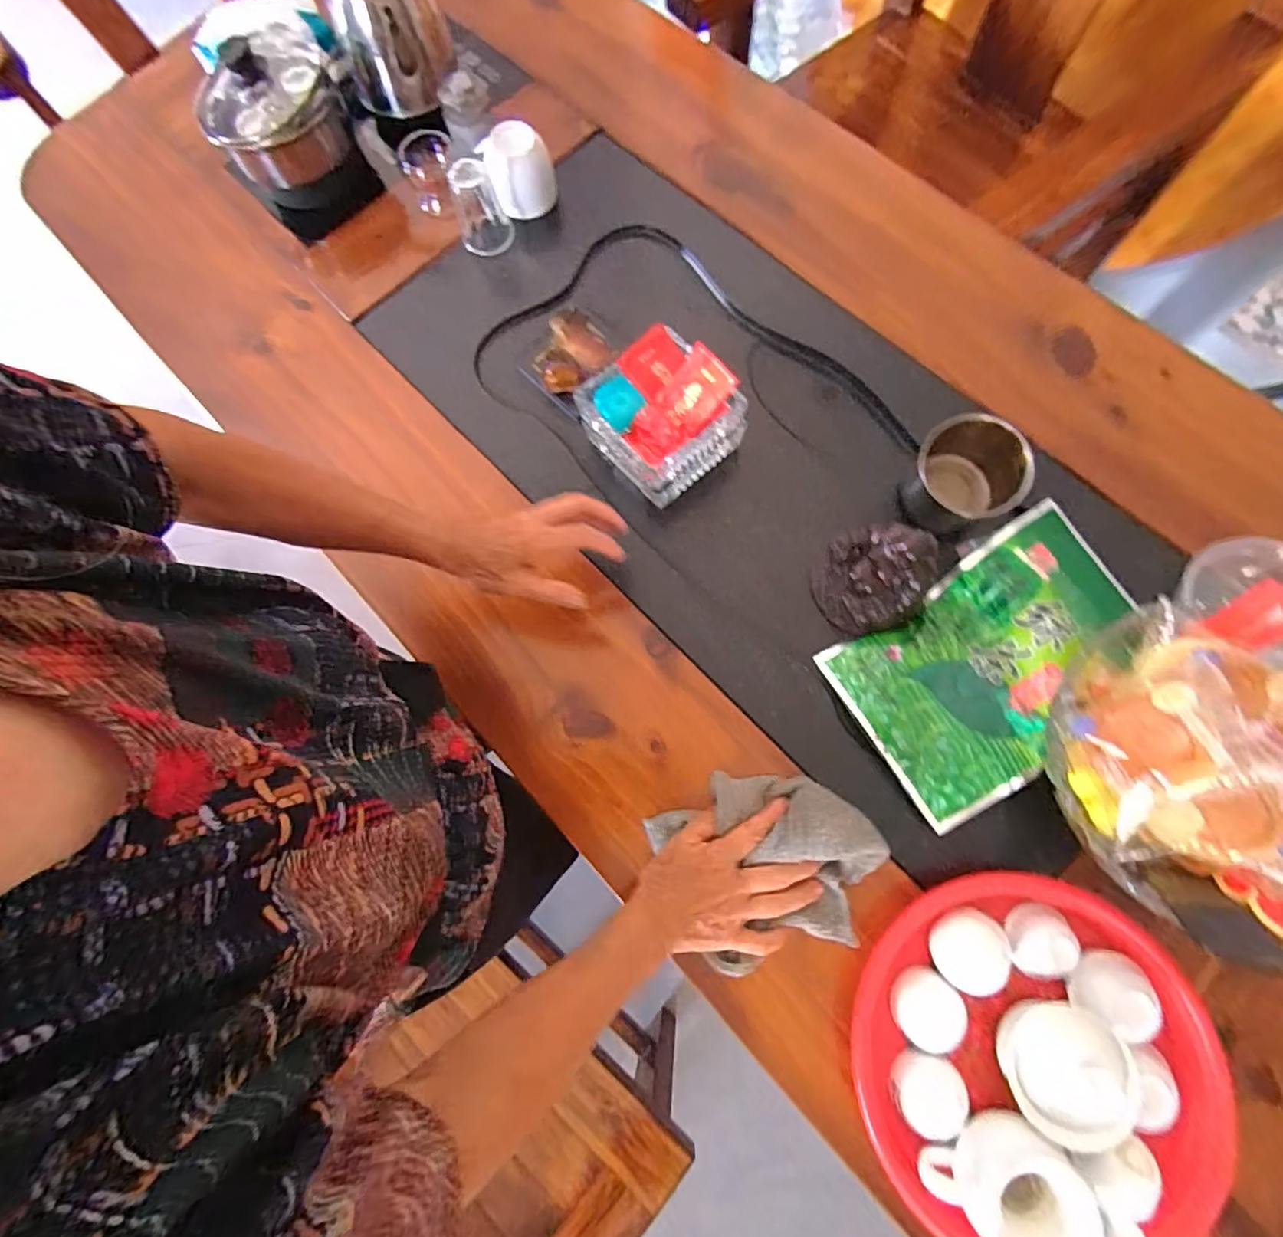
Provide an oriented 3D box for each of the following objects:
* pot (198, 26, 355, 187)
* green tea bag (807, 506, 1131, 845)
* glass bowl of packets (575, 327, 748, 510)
[{"bbox_3d":[-0.431,-0.591,0.689,0.150,0.111,0.145,-1,75,4],"label":"pot"},{"bbox_3d":[0.310,0.039,0.506,0.259,0.053,0.174,-32,75,-4],"label":"green tea bag"},{"bbox_3d":[0.018,-0.205,0.568,0.121,0.097,0.130,-40,76,-9],"label":"glass bowl of packets"}]

